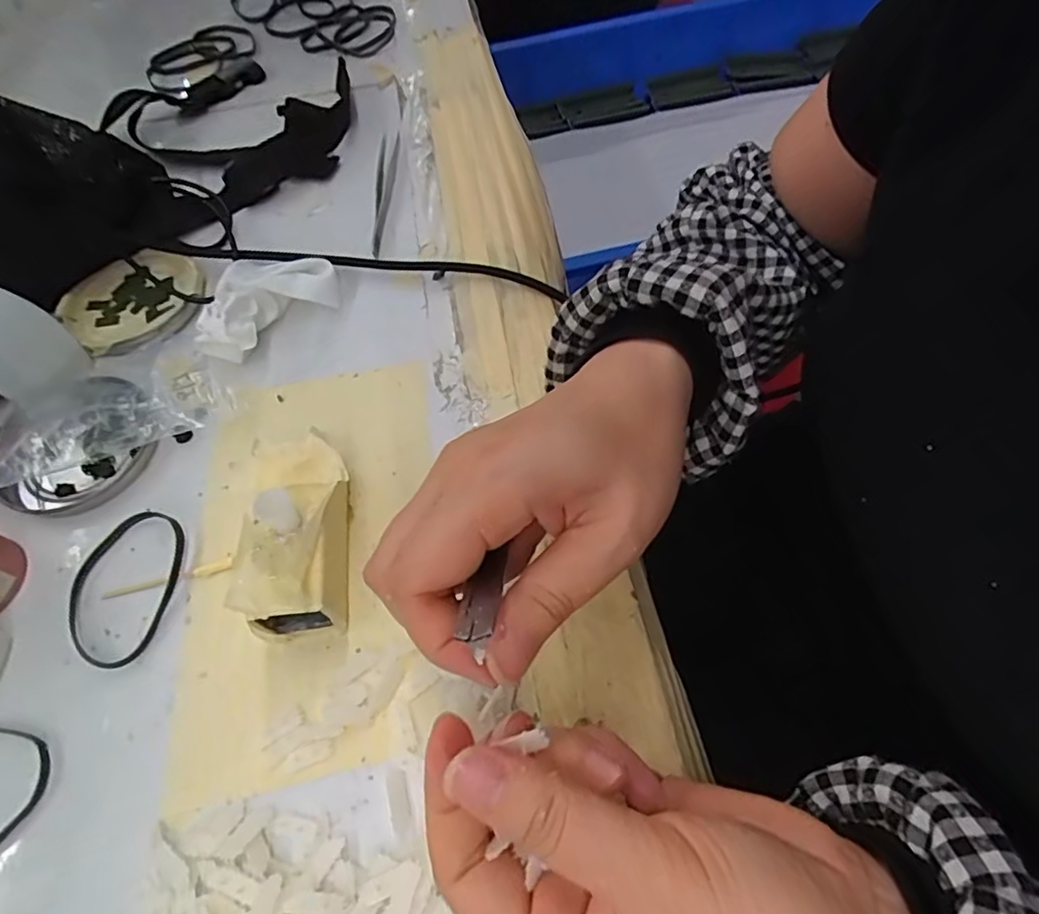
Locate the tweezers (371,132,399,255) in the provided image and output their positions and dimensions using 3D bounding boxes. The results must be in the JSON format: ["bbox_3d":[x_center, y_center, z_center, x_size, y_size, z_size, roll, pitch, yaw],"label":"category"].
[{"bbox_3d":[-0.092,-0.182,0.403,0.012,0.006,0.124,-2,59,2],"label":"tweezers"}]

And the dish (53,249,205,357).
[{"bbox_3d":[-0.228,-0.091,0.357,0.078,0.015,0.078,-1,59,2],"label":"dish"}]

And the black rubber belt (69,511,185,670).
[{"bbox_3d":[-0.180,0.056,0.270,0.048,0.008,0.071,7,60,7],"label":"black rubber belt"}]

